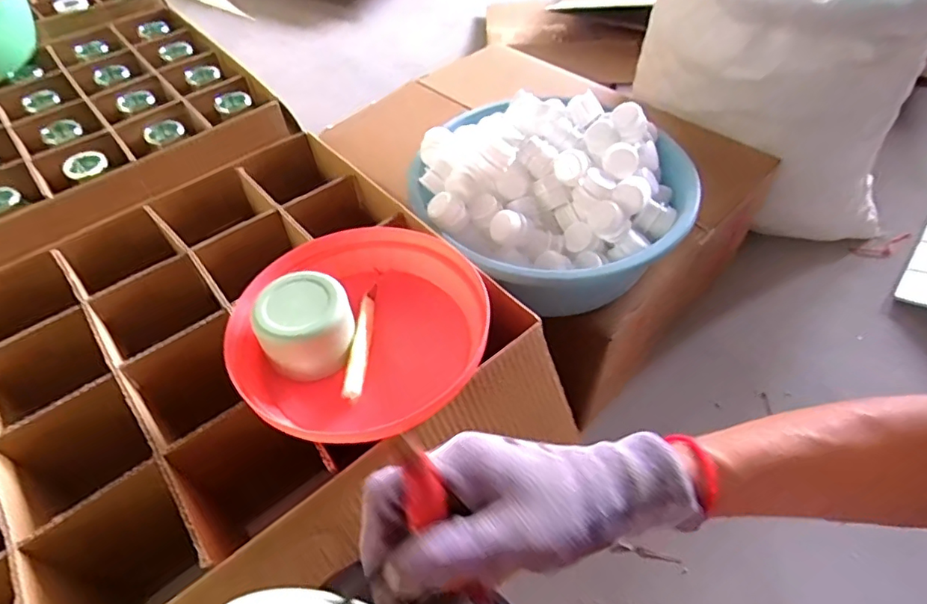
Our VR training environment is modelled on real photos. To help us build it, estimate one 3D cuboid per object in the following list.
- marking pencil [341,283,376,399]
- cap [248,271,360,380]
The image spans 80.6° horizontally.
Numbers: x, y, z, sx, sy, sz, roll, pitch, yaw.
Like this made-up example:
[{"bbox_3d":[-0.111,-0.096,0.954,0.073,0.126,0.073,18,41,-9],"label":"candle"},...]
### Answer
[{"bbox_3d":[-0.097,0.034,0.525,0.017,0.014,0.133,1,51,2],"label":"marking pencil"},{"bbox_3d":[-0.146,0.022,0.504,0.089,0.049,0.087,-19,53,-14],"label":"cap"}]

